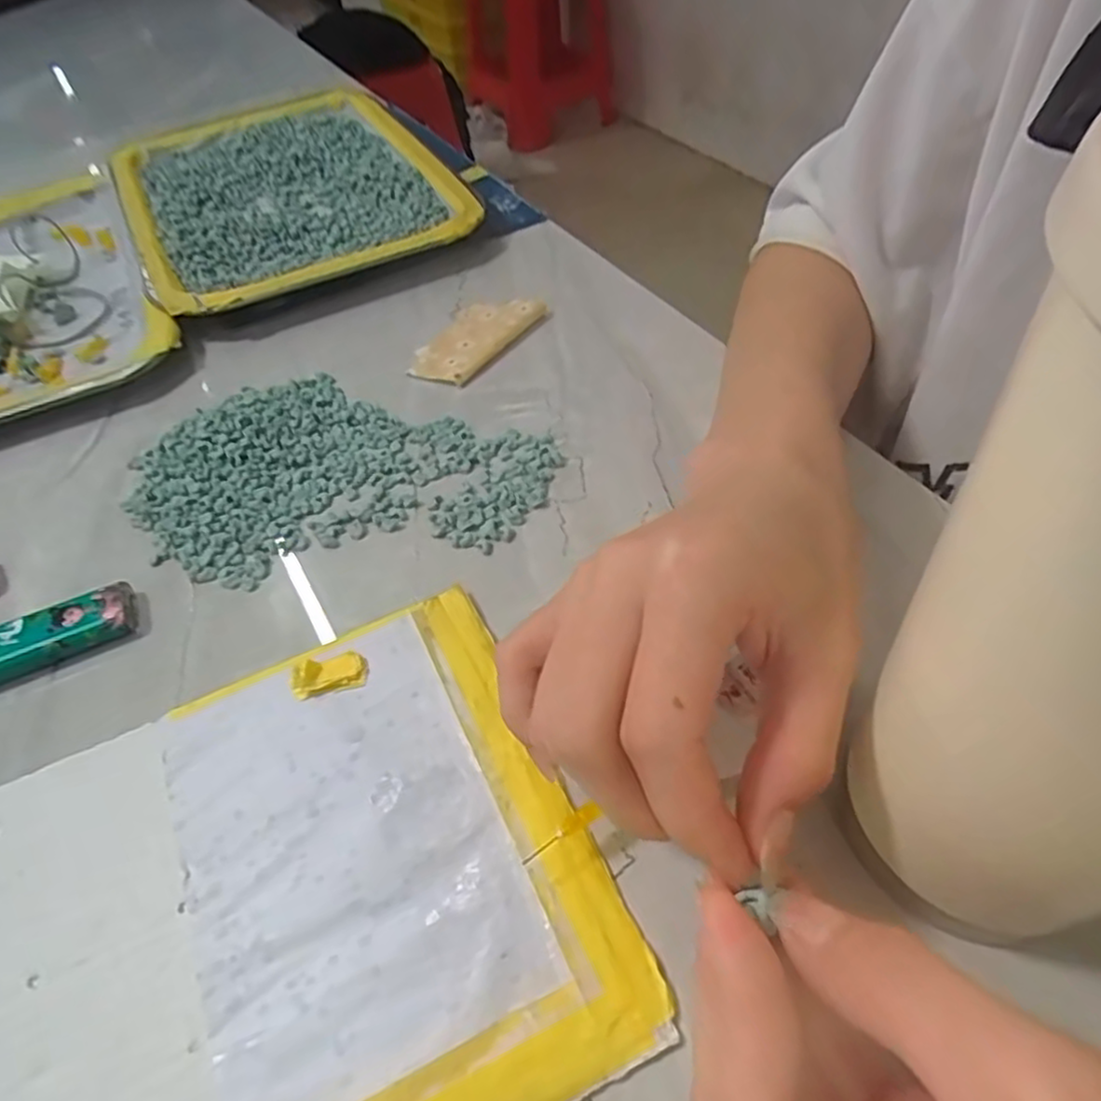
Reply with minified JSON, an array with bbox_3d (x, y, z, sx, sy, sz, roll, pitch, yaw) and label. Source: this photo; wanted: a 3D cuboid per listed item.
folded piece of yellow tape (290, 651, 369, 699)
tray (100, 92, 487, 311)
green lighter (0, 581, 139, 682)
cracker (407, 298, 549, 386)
[{"bbox_3d":[-0.075,0.041,0.246,0.024,0.008,0.012,-16,51,-9],"label":"folded piece of yellow tape"},{"bbox_3d":[-0.173,-0.234,0.474,0.185,0.025,0.271,-23,52,-15],"label":"tray"},{"bbox_3d":[-0.194,0.036,0.266,0.083,0.011,0.022,-20,51,-12],"label":"green lighter"},{"bbox_3d":[-0.039,-0.111,0.377,0.041,0.007,0.076,27,57,24],"label":"cracker"}]

